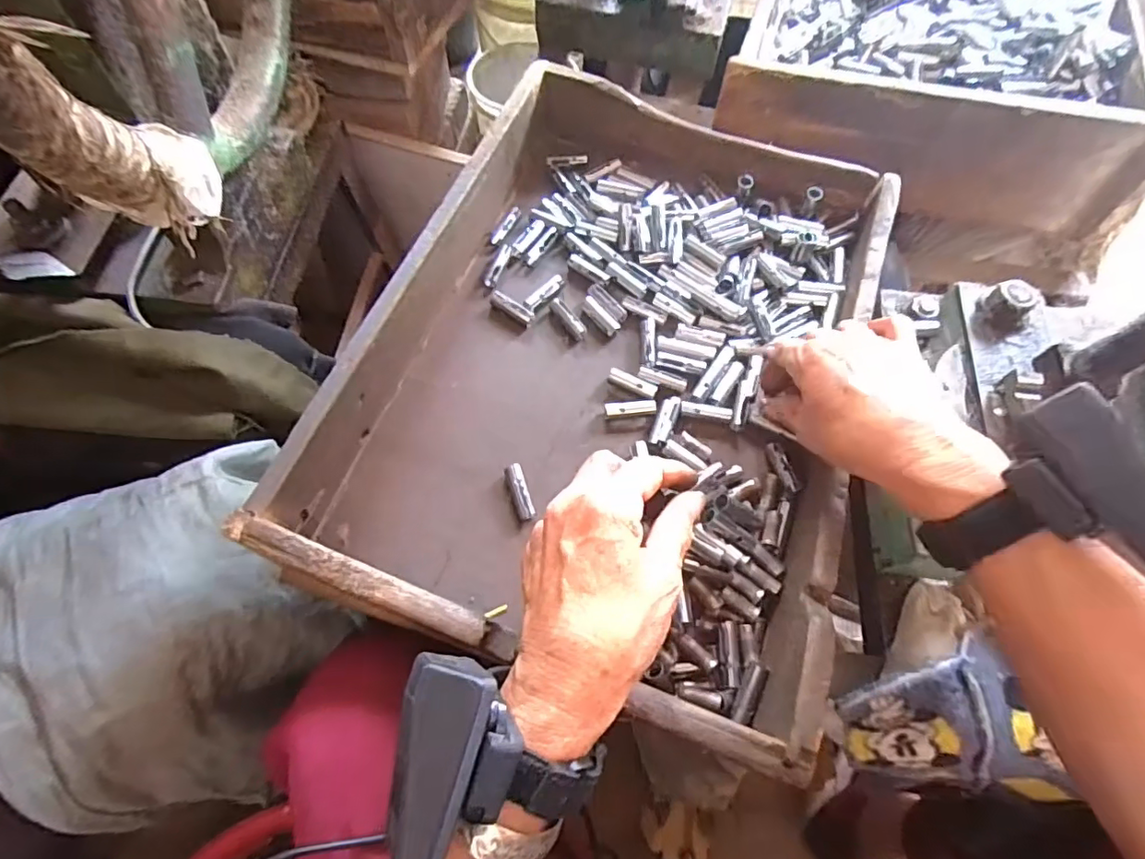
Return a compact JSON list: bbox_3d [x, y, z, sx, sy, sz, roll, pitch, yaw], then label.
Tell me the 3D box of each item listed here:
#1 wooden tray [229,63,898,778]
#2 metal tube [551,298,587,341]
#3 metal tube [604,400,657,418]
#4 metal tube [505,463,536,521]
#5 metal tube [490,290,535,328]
[{"bbox_3d":[0.041,-0.061,0.400,0.309,0.082,0.444,20,66,7],"label":"wooden tray"},{"bbox_3d":[-0.003,-0.087,0.441,0.011,0.009,0.040,-32,70,-16],"label":"metal tube"},{"bbox_3d":[0.042,-0.015,0.404,0.037,0.007,0.010,-4,65,-4],"label":"metal tube"},{"bbox_3d":[-0.036,0.043,0.385,0.013,0.011,0.039,-17,83,-10],"label":"metal tube"},{"bbox_3d":[-0.047,-0.095,0.435,0.040,0.011,0.012,33,68,13],"label":"metal tube"}]

